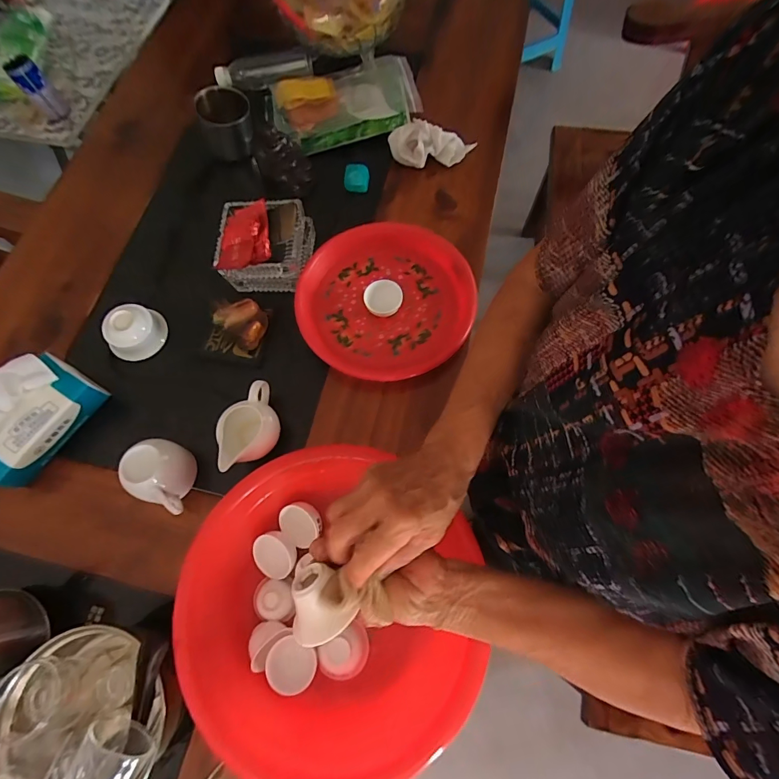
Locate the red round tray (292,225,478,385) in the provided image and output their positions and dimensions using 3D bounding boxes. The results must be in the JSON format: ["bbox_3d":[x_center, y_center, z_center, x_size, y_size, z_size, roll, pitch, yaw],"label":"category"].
[{"bbox_3d":[0.000,-0.131,0.593,0.260,0.036,0.233,-29,72,-8],"label":"red round tray"}]

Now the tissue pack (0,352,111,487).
[{"bbox_3d":[-0.469,0.039,0.530,0.083,0.098,0.163,28,74,12],"label":"tissue pack"}]

